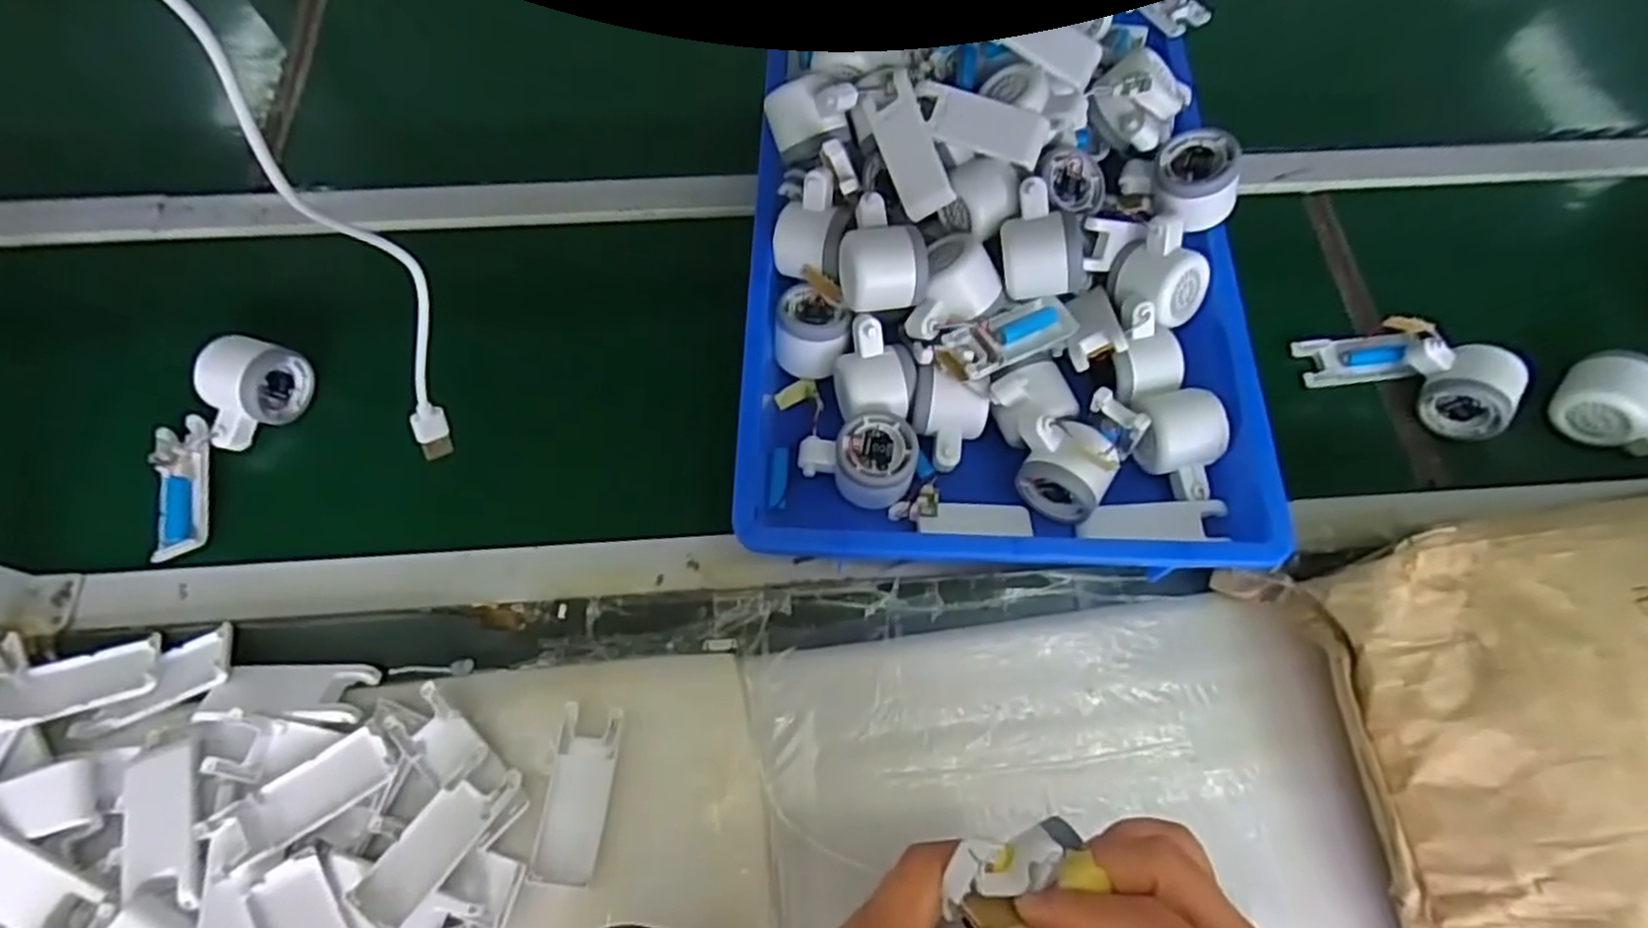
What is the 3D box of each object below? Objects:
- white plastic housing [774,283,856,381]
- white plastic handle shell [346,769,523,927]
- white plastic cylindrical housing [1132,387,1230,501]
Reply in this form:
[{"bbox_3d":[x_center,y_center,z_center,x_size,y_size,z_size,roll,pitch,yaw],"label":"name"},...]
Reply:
[{"bbox_3d":[-0.011,-0.101,0.602,0.062,0.054,0.051,24,56,2],"label":"white plastic housing"},{"bbox_3d":[-0.233,0.225,0.465,0.037,0.016,0.101,32,70,12],"label":"white plastic handle shell"},{"bbox_3d":[0.260,-0.014,0.560,0.055,0.044,0.078,-6,67,-3],"label":"white plastic cylindrical housing"}]

